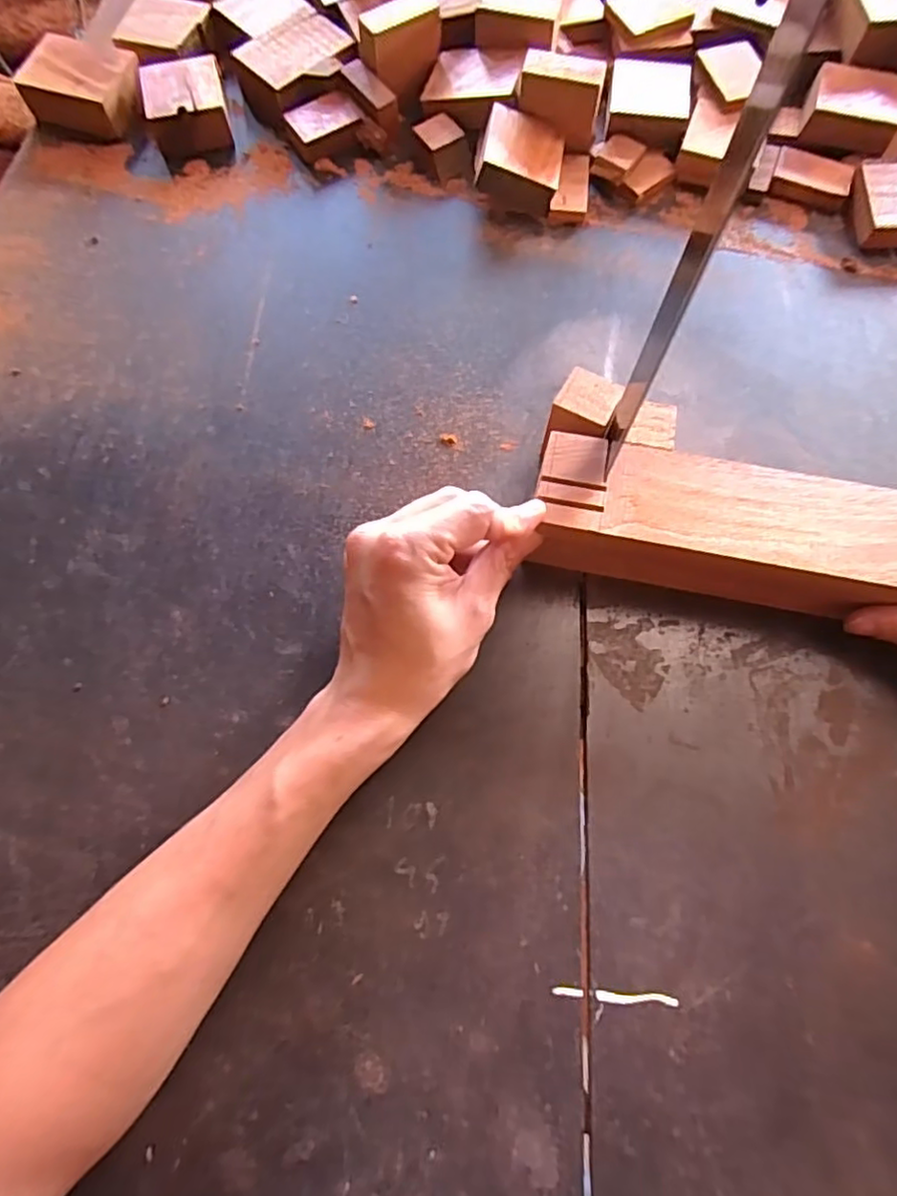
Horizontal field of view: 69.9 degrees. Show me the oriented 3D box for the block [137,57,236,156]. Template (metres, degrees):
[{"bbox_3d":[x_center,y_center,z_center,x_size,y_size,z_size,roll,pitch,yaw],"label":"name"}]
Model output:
[{"bbox_3d":[-0.194,-0.363,0.478,0.058,0.034,0.064,-13,71,-5],"label":"block"}]

